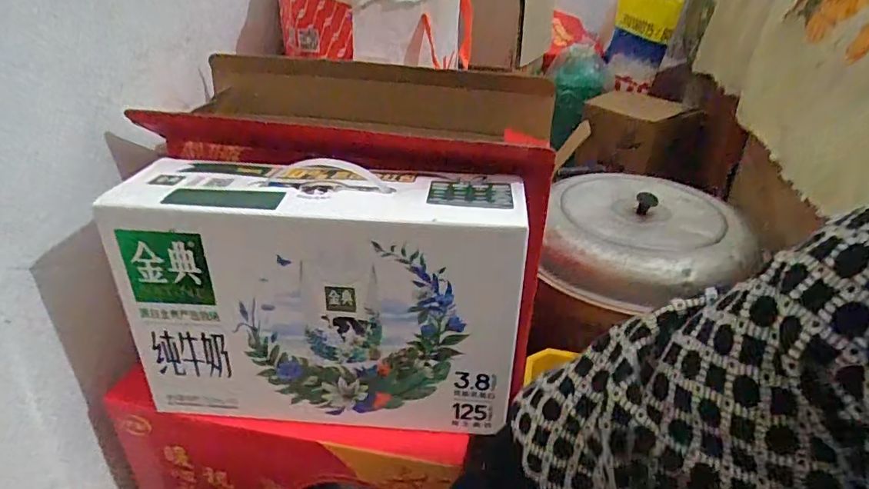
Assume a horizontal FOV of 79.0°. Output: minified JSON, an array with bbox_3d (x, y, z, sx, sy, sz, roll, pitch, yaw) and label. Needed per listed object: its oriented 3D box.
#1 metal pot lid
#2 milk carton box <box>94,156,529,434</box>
[{"bbox_3d":[0.288,-0.014,0.735,0.255,0.073,0.261,1,29,-1],"label":"metal pot lid"},{"bbox_3d":[-0.091,0.044,0.470,0.324,0.204,0.100,3,29,3],"label":"milk carton box"}]

